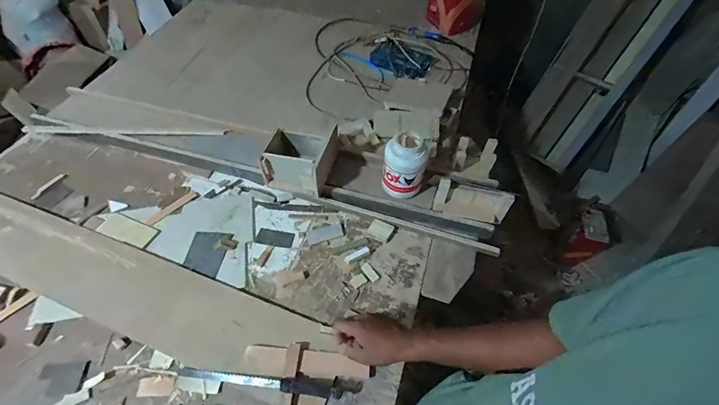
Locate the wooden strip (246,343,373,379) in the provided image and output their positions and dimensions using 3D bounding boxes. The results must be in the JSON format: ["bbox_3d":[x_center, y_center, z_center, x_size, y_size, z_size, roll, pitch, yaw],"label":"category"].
[{"bbox_3d":[-0.091,0.295,0.643,0.230,0.010,0.050,7,59,-2],"label":"wooden strip"}]

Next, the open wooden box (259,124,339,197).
[{"bbox_3d":[-0.142,-0.115,0.838,0.140,0.093,0.160,12,55,9],"label":"open wooden box"}]

